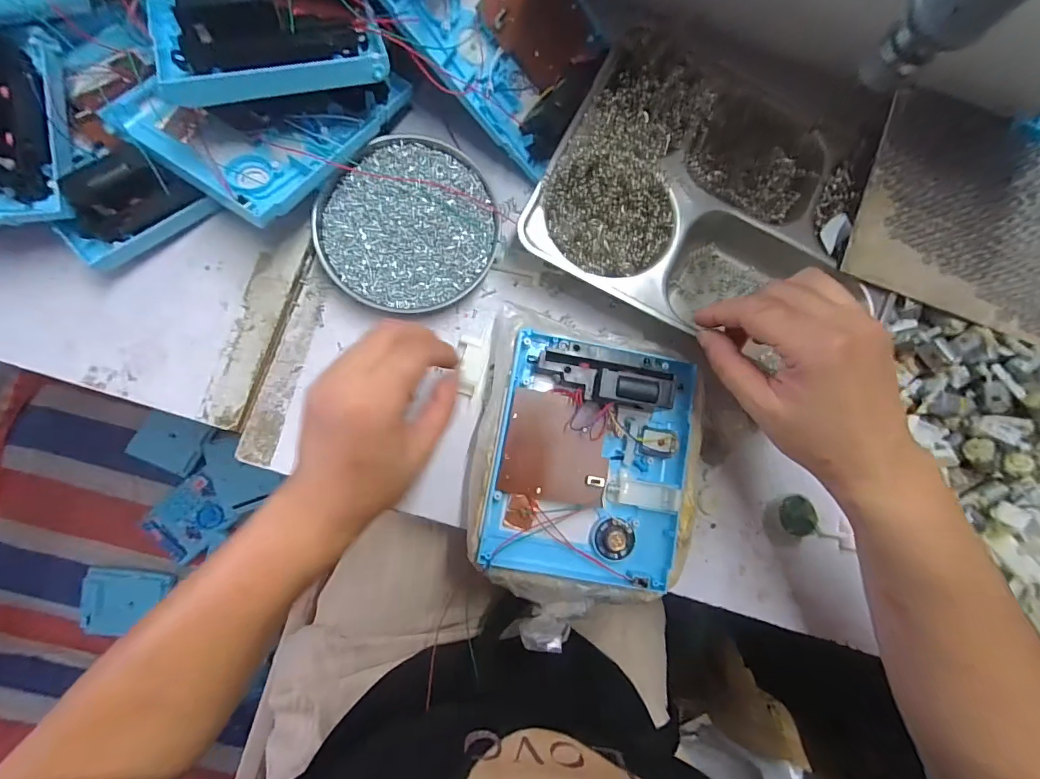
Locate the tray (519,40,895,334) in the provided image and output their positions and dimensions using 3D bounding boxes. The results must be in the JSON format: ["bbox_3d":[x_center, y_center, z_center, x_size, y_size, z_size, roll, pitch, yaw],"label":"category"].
[{"bbox_3d":[0.149,-0.147,0.356,0.242,0.046,0.204,26,83,-2],"label":"tray"}]

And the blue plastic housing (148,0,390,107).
[{"bbox_3d":[-0.155,-0.213,0.280,0.136,0.053,0.052,-11,86,-6],"label":"blue plastic housing"}]

